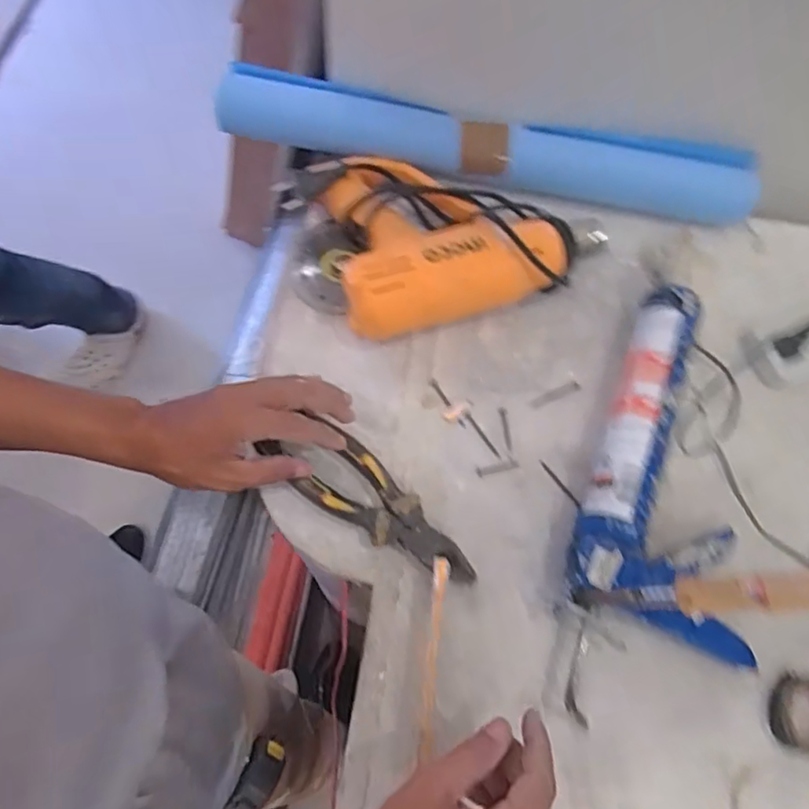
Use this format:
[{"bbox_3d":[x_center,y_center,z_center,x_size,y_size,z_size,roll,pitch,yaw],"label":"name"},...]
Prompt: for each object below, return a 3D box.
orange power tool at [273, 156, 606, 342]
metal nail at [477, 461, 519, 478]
[{"bbox_3d":[0.029,-0.161,0.550,0.268,0.073,0.179,-17,69,-8],"label":"orange power tool"},{"bbox_3d":[0.078,0.053,0.503,0.036,0.004,0.008,-13,69,-7],"label":"metal nail"}]

